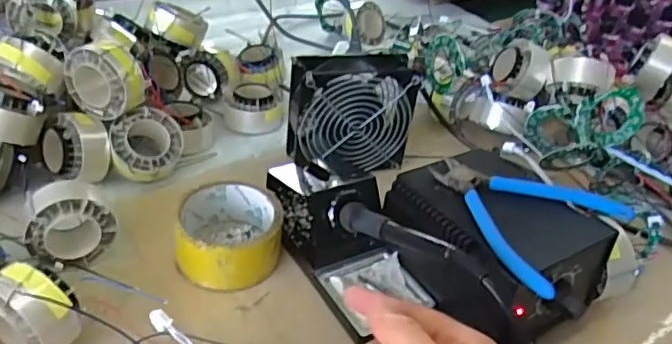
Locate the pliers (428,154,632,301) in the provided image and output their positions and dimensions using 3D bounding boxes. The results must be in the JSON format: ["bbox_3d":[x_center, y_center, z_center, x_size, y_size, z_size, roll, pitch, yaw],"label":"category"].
[{"bbox_3d":[0.131,0.025,0.423,0.127,0.014,0.130,-27,47,-36],"label":"pliers"}]

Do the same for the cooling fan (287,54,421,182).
[{"bbox_3d":[0.013,-0.054,0.568,0.121,0.114,0.057,-11,40,-21],"label":"cooling fan"}]

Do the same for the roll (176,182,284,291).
[{"bbox_3d":[-0.086,0.053,0.469,0.083,0.045,0.087,4,36,-3],"label":"roll"}]

